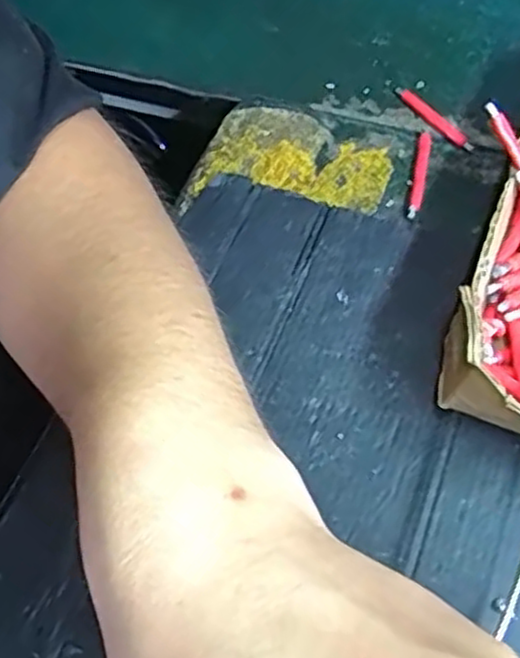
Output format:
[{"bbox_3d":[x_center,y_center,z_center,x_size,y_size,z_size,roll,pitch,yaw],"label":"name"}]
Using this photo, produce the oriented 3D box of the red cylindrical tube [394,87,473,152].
[{"bbox_3d":[0.090,-0.110,0.378,0.008,0.005,0.059,-29,60,-15],"label":"red cylindrical tube"}]

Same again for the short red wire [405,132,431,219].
[{"bbox_3d":[0.078,-0.076,0.355,0.006,0.004,0.058,11,58,10],"label":"short red wire"}]

